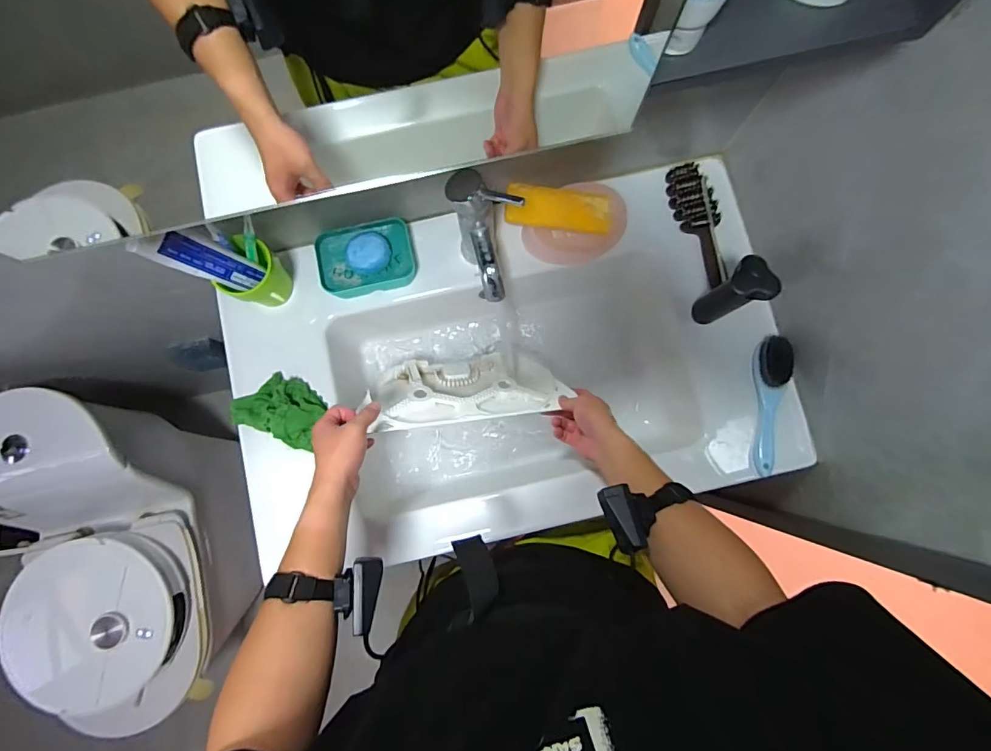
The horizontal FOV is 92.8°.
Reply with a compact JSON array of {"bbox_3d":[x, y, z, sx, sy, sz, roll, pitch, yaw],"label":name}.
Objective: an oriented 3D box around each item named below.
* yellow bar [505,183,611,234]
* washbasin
[{"bbox_3d":[0.090,-0.238,0.673,0.148,0.015,0.059,5,90,-4],"label":"yellow bar"},{"bbox_3d":[0.009,-0.013,0.759,0.781,0.194,0.488,-13,82,-4],"label":"washbasin"}]

